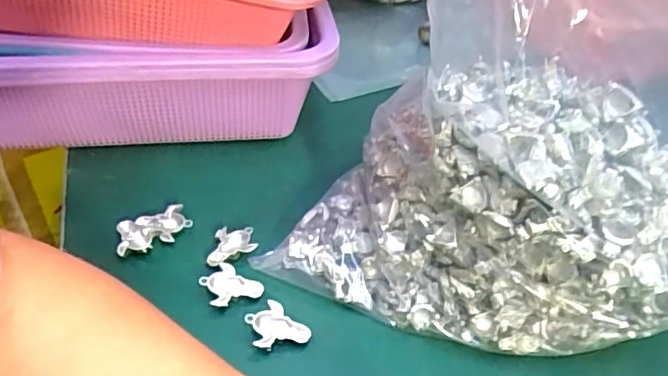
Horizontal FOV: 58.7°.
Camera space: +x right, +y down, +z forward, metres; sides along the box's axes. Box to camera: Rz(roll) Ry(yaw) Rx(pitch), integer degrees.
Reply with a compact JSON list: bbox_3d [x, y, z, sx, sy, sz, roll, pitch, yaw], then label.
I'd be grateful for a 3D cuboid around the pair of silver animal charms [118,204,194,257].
[{"bbox_3d":[-0.115,0.027,0.380,0.045,0.008,0.031,-8,42,-16],"label":"pair of silver animal charms"}]

